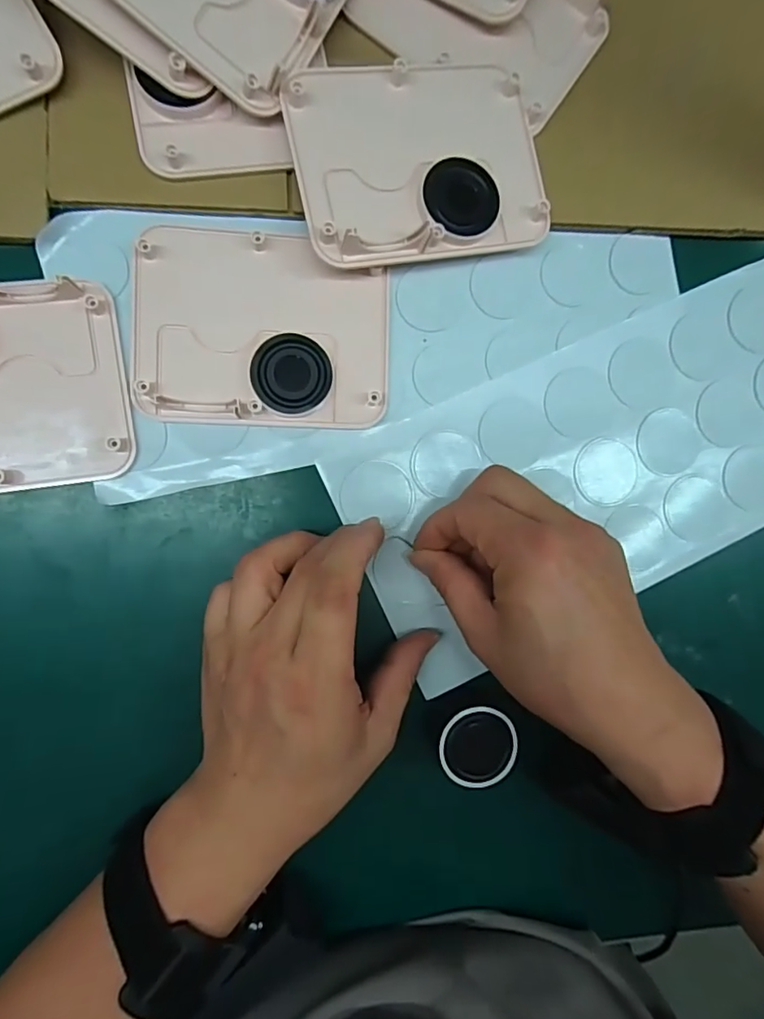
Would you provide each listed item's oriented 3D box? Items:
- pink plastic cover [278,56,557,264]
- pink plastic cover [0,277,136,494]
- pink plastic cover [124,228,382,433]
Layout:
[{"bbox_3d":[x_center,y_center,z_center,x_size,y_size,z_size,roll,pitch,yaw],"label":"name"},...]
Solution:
[{"bbox_3d":[0.020,-0.175,0.266,0.125,0.010,0.096,-11,89,-12],"label":"pink plastic cover"},{"bbox_3d":[-0.186,-0.055,0.248,0.124,0.012,0.093,-7,92,-8],"label":"pink plastic cover"},{"bbox_3d":[-0.058,-0.090,0.268,0.124,0.009,0.094,1,91,-9],"label":"pink plastic cover"}]

